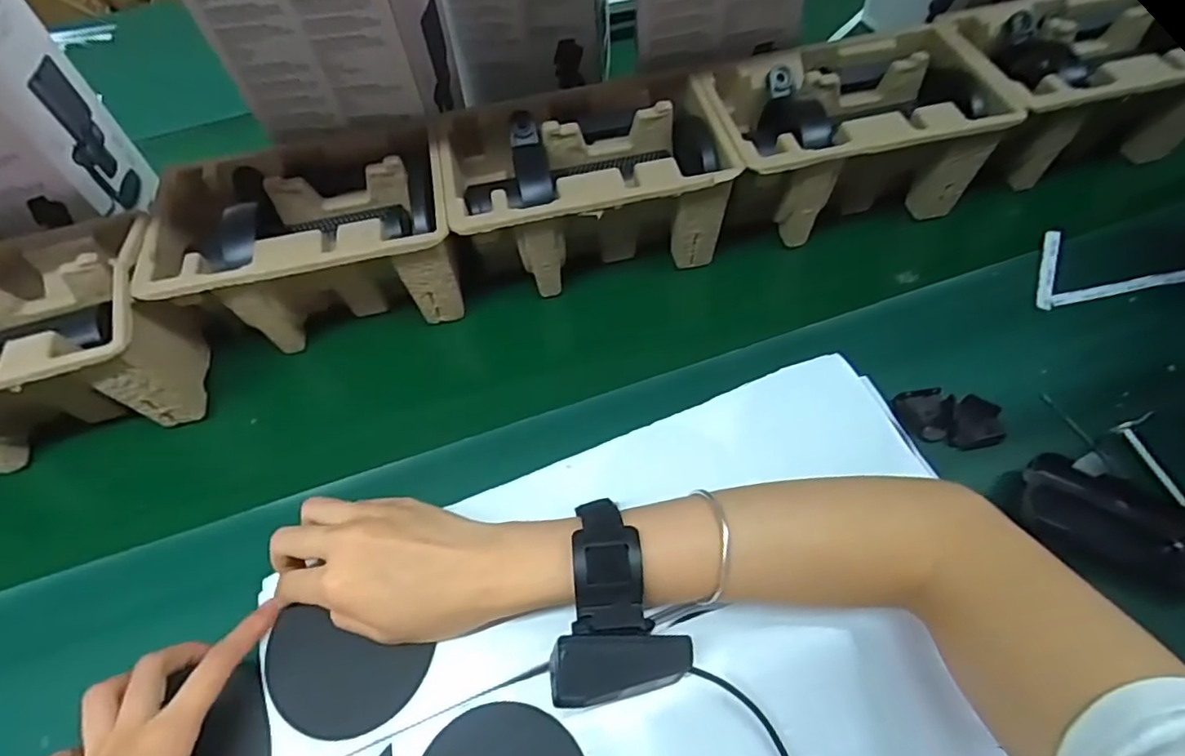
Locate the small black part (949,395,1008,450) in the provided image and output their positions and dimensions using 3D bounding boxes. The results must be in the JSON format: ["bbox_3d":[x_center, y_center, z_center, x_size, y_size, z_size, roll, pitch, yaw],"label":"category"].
[{"bbox_3d":[0.273,0.032,0.436,0.035,0.015,0.034,0,57,3],"label":"small black part"}]

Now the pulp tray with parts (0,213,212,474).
[{"bbox_3d":[-0.432,-0.015,0.459,0.225,0.106,0.145,-15,57,-7],"label":"pulp tray with parts"}]

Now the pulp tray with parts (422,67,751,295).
[{"bbox_3d":[-0.008,-0.159,0.523,0.219,0.098,0.142,-12,57,-5],"label":"pulp tray with parts"}]

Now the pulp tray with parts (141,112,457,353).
[{"bbox_3d":[-0.227,-0.112,0.510,0.224,0.100,0.153,-13,57,-5],"label":"pulp tray with parts"}]

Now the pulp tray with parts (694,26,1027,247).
[{"bbox_3d":[0.215,-0.208,0.540,0.224,0.105,0.153,-12,57,-5],"label":"pulp tray with parts"}]

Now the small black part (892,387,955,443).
[{"bbox_3d":[0.241,0.026,0.436,0.038,0.013,0.036,-9,57,-3],"label":"small black part"}]

